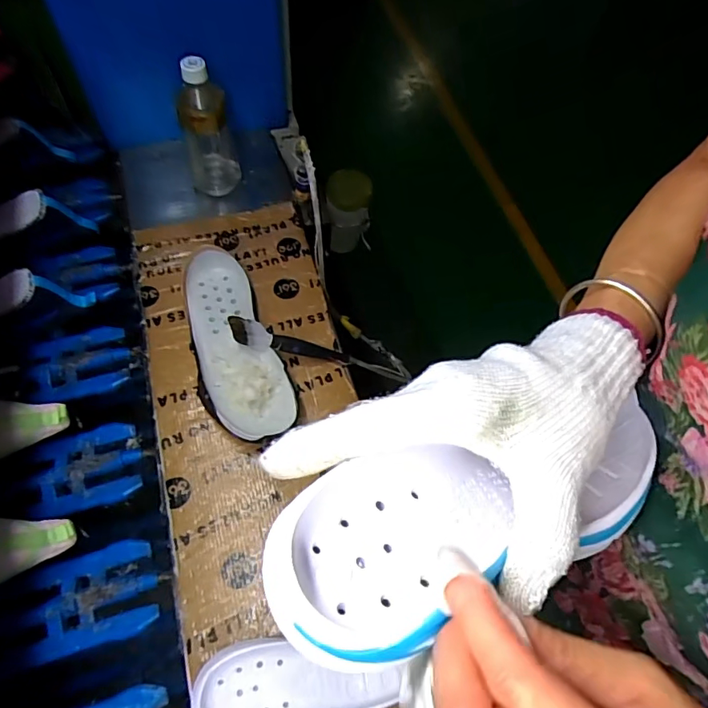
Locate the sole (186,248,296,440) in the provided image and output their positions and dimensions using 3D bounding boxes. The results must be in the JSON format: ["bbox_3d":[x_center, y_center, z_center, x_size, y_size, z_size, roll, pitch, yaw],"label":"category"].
[{"bbox_3d":[-0.147,-0.011,0.614,0.088,0.048,0.257,-20,61,-14],"label":"sole"}]

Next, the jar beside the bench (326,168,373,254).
[{"bbox_3d":[-0.009,-0.251,0.895,0.075,0.139,0.079,1,58,-1],"label":"jar beside the bench"}]

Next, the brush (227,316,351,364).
[{"bbox_3d":[-0.079,-0.008,0.614,0.156,0.033,0.008,21,23,-23],"label":"brush"}]

